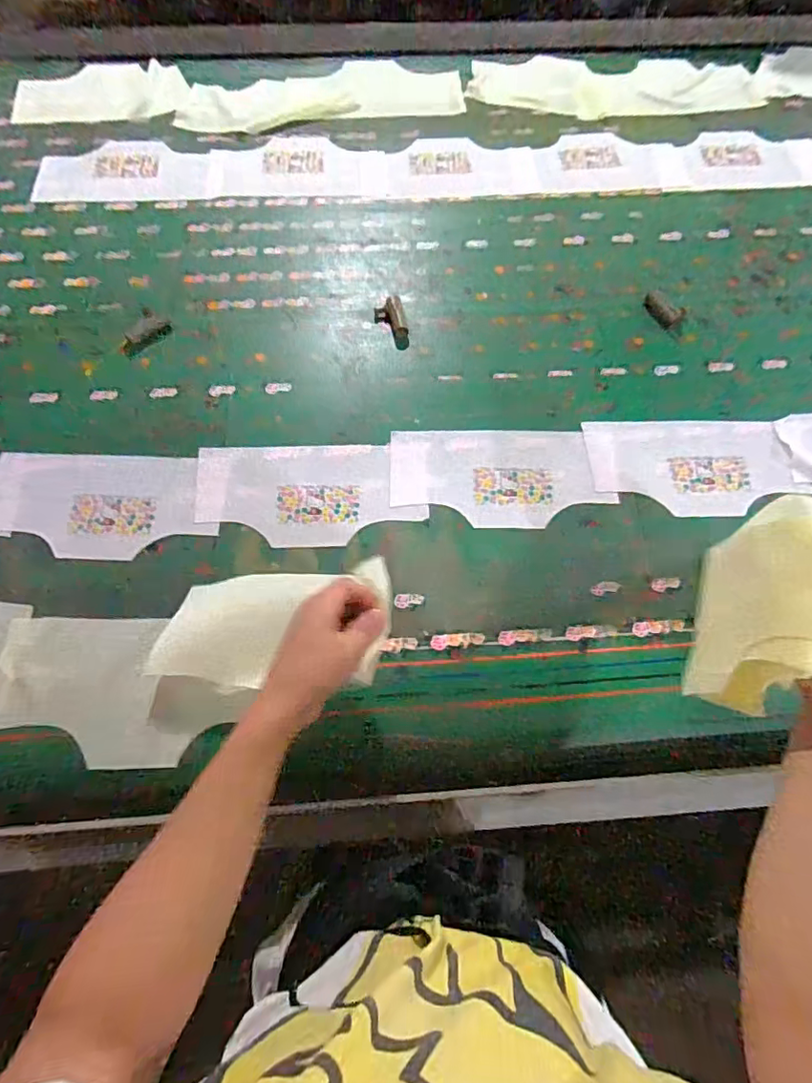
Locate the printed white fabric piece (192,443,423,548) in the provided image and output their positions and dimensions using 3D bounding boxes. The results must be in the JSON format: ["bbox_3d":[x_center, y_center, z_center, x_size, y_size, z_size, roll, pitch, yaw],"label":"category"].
[{"bbox_3d":[-0.121,-0.059,0.677,0.272,0.012,0.133,-3,73,-3],"label":"printed white fabric piece"}]

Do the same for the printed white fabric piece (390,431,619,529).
[{"bbox_3d":[0.115,-0.082,0.688,0.267,0.011,0.131,0,70,-2],"label":"printed white fabric piece"}]

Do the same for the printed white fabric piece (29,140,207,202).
[{"bbox_3d":[-0.455,-0.599,0.871,0.266,0.010,0.131,-3,70,-3],"label":"printed white fabric piece"}]

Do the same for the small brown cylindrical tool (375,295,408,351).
[{"bbox_3d":[-0.020,-0.309,0.765,0.043,0.020,0.077,-7,71,-4],"label":"small brown cylindrical tool"}]

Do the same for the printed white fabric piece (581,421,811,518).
[{"bbox_3d":[0.375,-0.096,0.701,0.271,0.010,0.132,0,73,-1],"label":"printed white fabric piece"}]

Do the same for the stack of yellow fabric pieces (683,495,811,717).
[{"bbox_3d":[0.303,0.062,0.480,0.055,0.172,0.166,11,71,5],"label":"stack of yellow fabric pieces"}]

